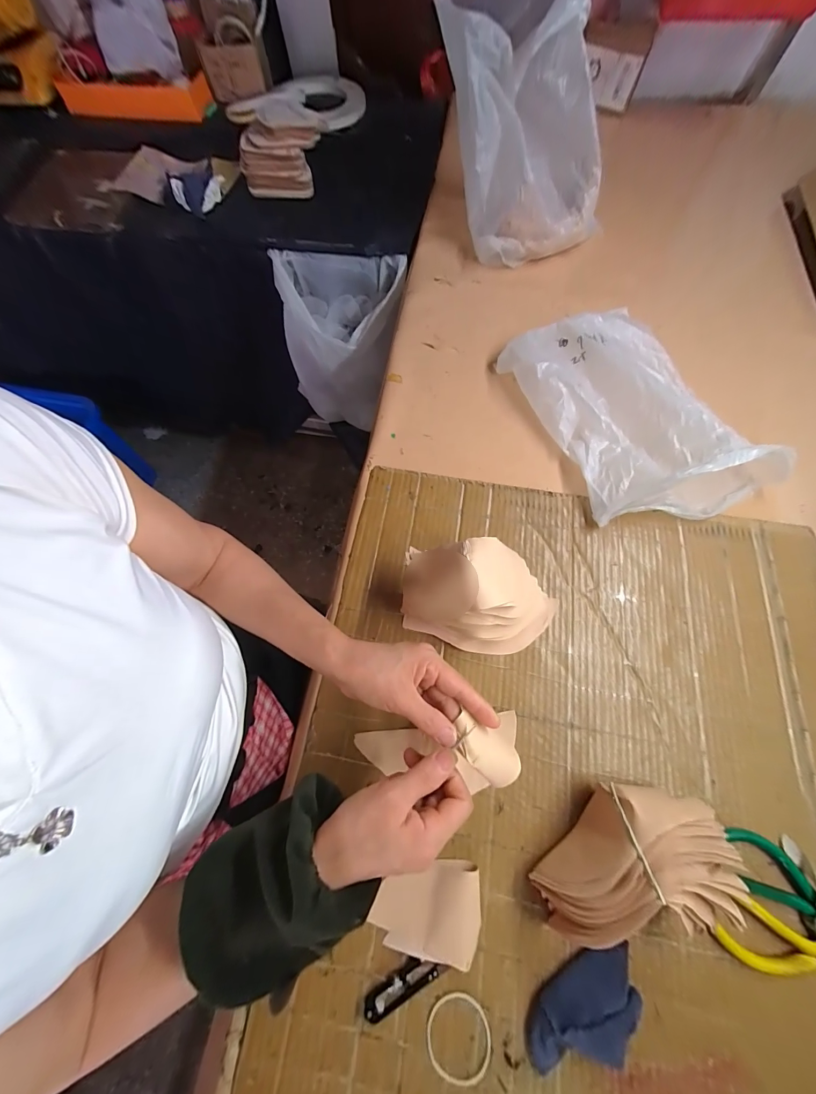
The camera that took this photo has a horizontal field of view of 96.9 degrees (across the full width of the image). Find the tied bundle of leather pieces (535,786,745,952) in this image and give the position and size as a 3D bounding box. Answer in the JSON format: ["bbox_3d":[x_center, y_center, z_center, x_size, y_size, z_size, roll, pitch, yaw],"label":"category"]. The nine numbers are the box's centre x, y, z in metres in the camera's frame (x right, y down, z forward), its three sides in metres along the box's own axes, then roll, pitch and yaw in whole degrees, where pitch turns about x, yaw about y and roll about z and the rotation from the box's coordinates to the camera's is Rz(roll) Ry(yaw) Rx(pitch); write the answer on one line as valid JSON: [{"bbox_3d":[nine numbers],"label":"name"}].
[{"bbox_3d":[0.196,0.276,0.325,0.162,0.083,0.099,-10,70,-3],"label":"tied bundle of leather pieces"}]

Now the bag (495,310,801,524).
[{"bbox_3d":[0.318,-0.206,0.505,0.256,0.088,0.351,-20,71,-7],"label":"bag"}]

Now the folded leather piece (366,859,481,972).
[{"bbox_3d":[0.016,0.339,0.337,0.096,0.017,0.073,3,70,2],"label":"folded leather piece"}]

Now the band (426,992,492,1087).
[{"bbox_3d":[0.043,0.424,0.312,0.054,0.004,0.056,0,70,1],"label":"band"}]

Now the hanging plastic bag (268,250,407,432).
[{"bbox_3d":[-0.153,-0.441,0.830,0.275,0.323,0.175,16,71,6],"label":"hanging plastic bag"}]

